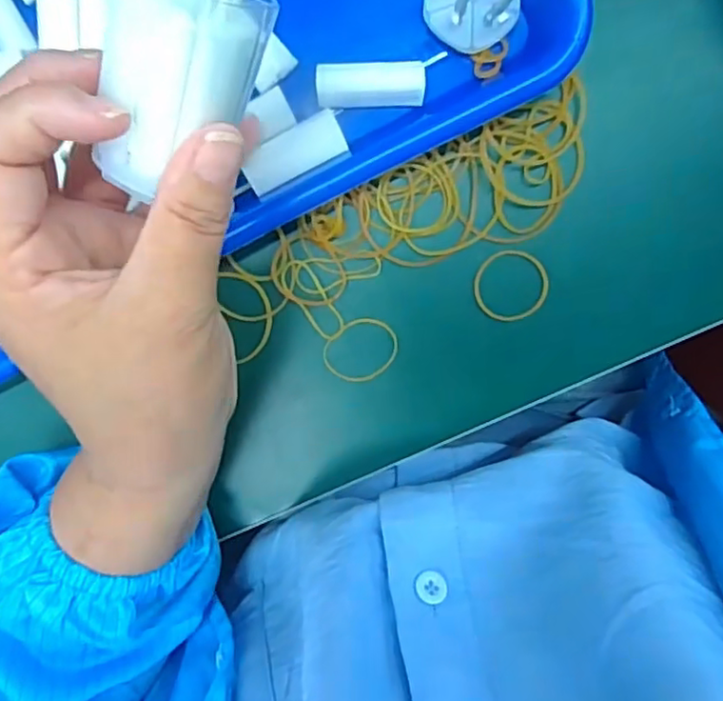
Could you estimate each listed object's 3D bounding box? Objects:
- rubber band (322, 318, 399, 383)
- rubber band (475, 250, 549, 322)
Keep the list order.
[{"bbox_3d":[0.000,0.000,0.297,0.033,0.004,0.030,-1,107,-5],"label":"rubber band"},{"bbox_3d":[0.070,-0.030,0.291,0.034,0.004,0.032,-3,98,1],"label":"rubber band"}]

